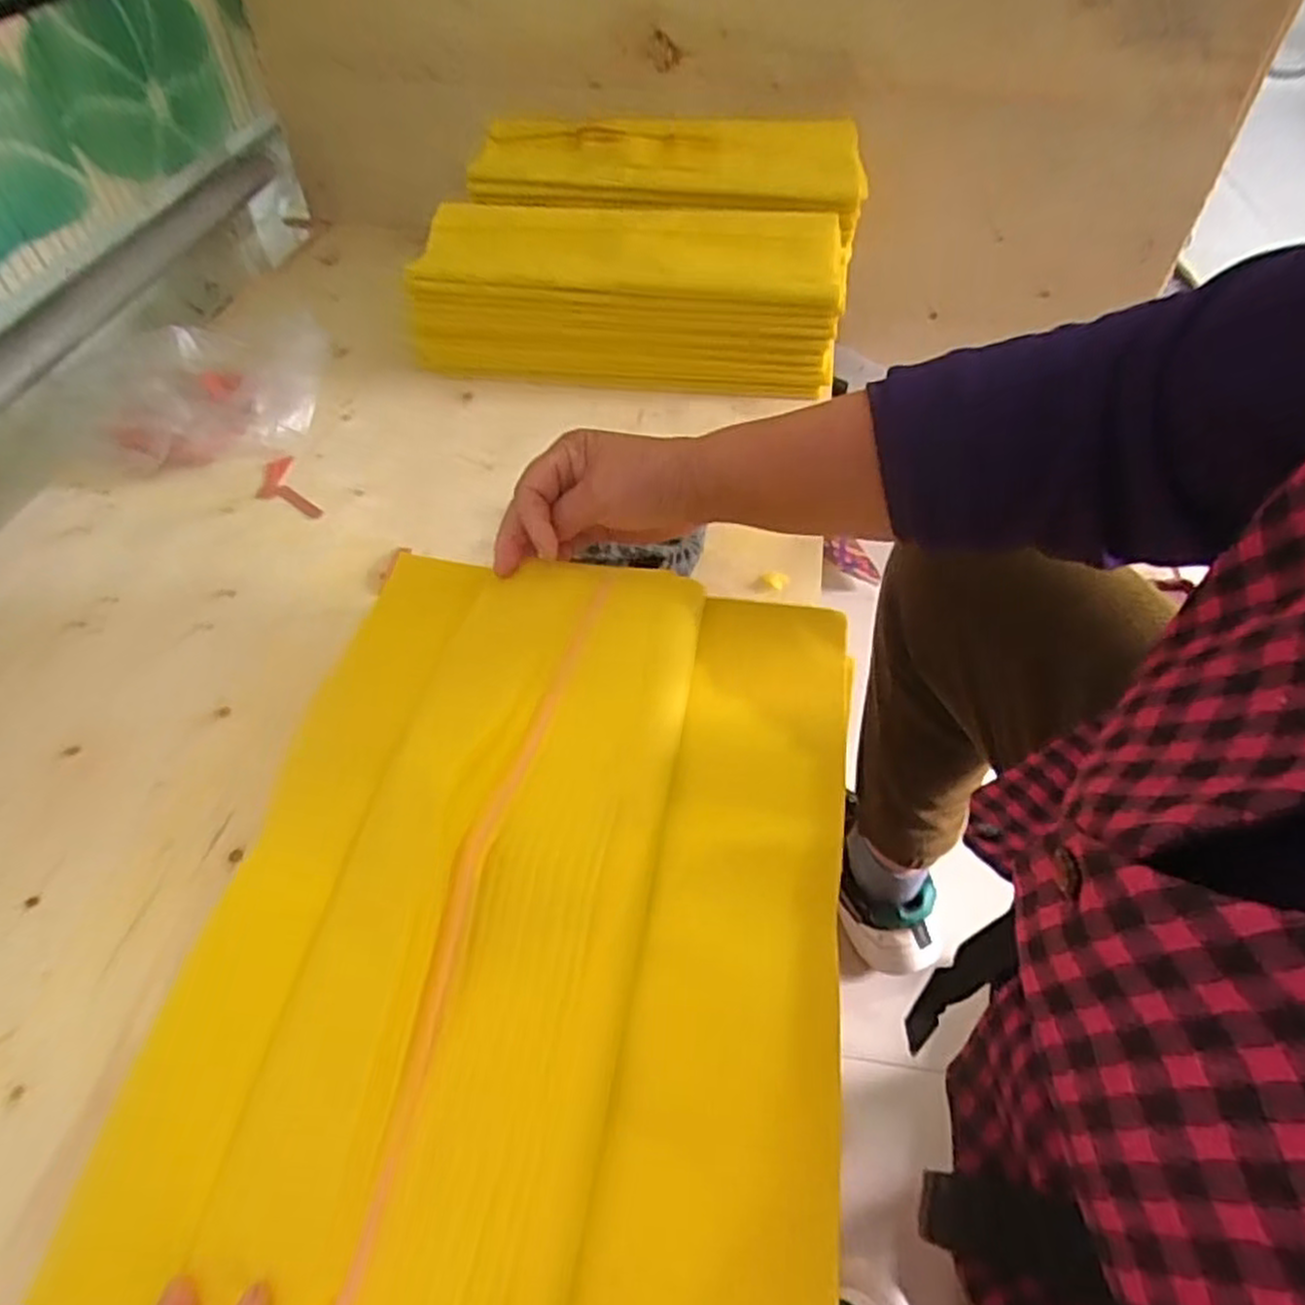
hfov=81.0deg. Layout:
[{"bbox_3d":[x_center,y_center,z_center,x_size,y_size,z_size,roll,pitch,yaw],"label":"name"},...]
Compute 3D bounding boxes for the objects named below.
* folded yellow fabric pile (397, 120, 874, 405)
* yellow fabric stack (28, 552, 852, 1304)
[{"bbox_3d":[-0.003,-0.386,0.731,0.376,0.126,0.281,4,51,3],"label":"folded yellow fabric pile"},{"bbox_3d":[-0.048,0.096,0.333,0.261,0.041,0.351,9,51,7],"label":"yellow fabric stack"}]

